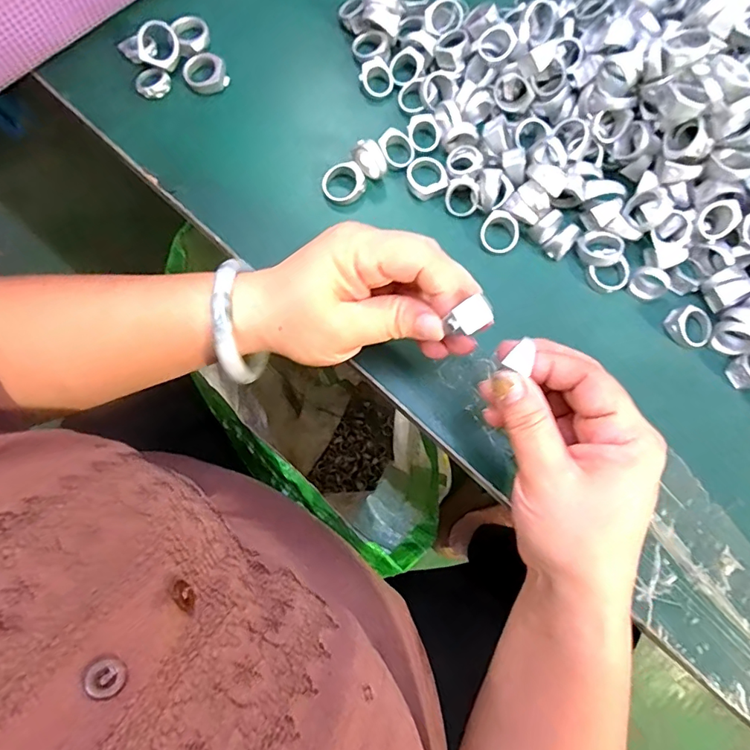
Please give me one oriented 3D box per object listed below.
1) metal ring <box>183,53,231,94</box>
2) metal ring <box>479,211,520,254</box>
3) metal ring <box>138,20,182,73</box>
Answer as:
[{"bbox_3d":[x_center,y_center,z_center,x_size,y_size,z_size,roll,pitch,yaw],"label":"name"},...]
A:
[{"bbox_3d":[-0.118,-0.211,0.337,0.029,0.011,0.028,1,78,-2],"label":"metal ring"},{"bbox_3d":[0.082,-0.093,0.317,0.026,0.008,0.026,1,101,7],"label":"metal ring"},{"bbox_3d":[-0.149,-0.229,0.334,0.028,0.009,0.028,-2,107,-6],"label":"metal ring"}]

